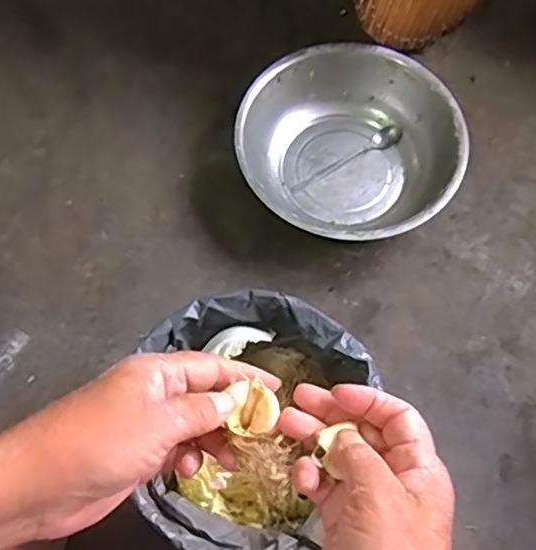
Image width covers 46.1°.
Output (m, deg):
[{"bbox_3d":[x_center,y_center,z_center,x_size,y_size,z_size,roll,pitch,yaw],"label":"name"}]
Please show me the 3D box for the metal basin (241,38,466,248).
[{"bbox_3d":[0.102,-0.159,0.817,0.271,0.092,0.265,0,69,-1],"label":"metal basin"}]

